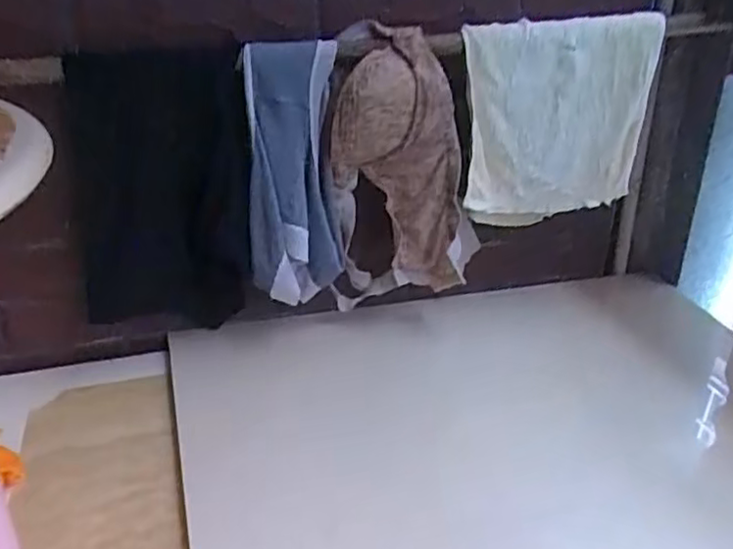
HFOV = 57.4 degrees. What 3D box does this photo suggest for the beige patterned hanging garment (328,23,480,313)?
[{"bbox_3d":[0.038,-0.118,0.786,0.166,0.301,0.076,-10,27,-21],"label":"beige patterned hanging garment"}]

